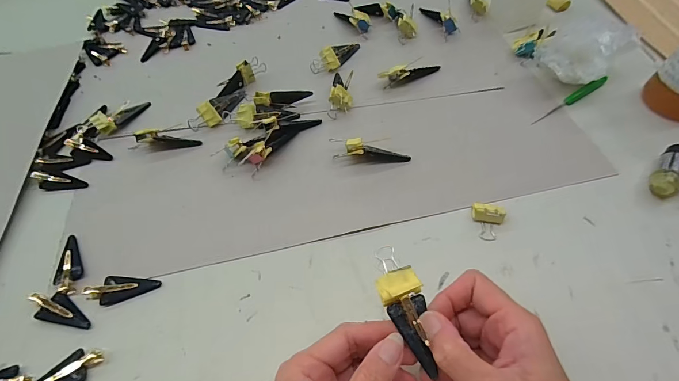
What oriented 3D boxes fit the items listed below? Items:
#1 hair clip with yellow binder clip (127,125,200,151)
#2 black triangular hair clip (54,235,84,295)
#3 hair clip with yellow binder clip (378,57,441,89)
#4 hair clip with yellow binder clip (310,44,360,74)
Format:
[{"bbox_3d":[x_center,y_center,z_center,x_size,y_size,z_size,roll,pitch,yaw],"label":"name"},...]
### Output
[{"bbox_3d":[-0.199,-0.063,0.407,0.076,0.019,0.027,-5,57,1],"label":"hair clip with yellow binder clip"},{"bbox_3d":[-0.249,0.068,0.331,0.023,0.005,0.059,-12,57,-3],"label":"black triangular hair clip"},{"bbox_3d":[0.087,-0.148,0.442,0.080,0.021,0.019,-25,58,-11],"label":"hair clip with yellow binder clip"},{"bbox_3d":[-0.001,-0.178,0.469,0.076,0.024,0.024,-28,59,-13],"label":"hair clip with yellow binder clip"}]

